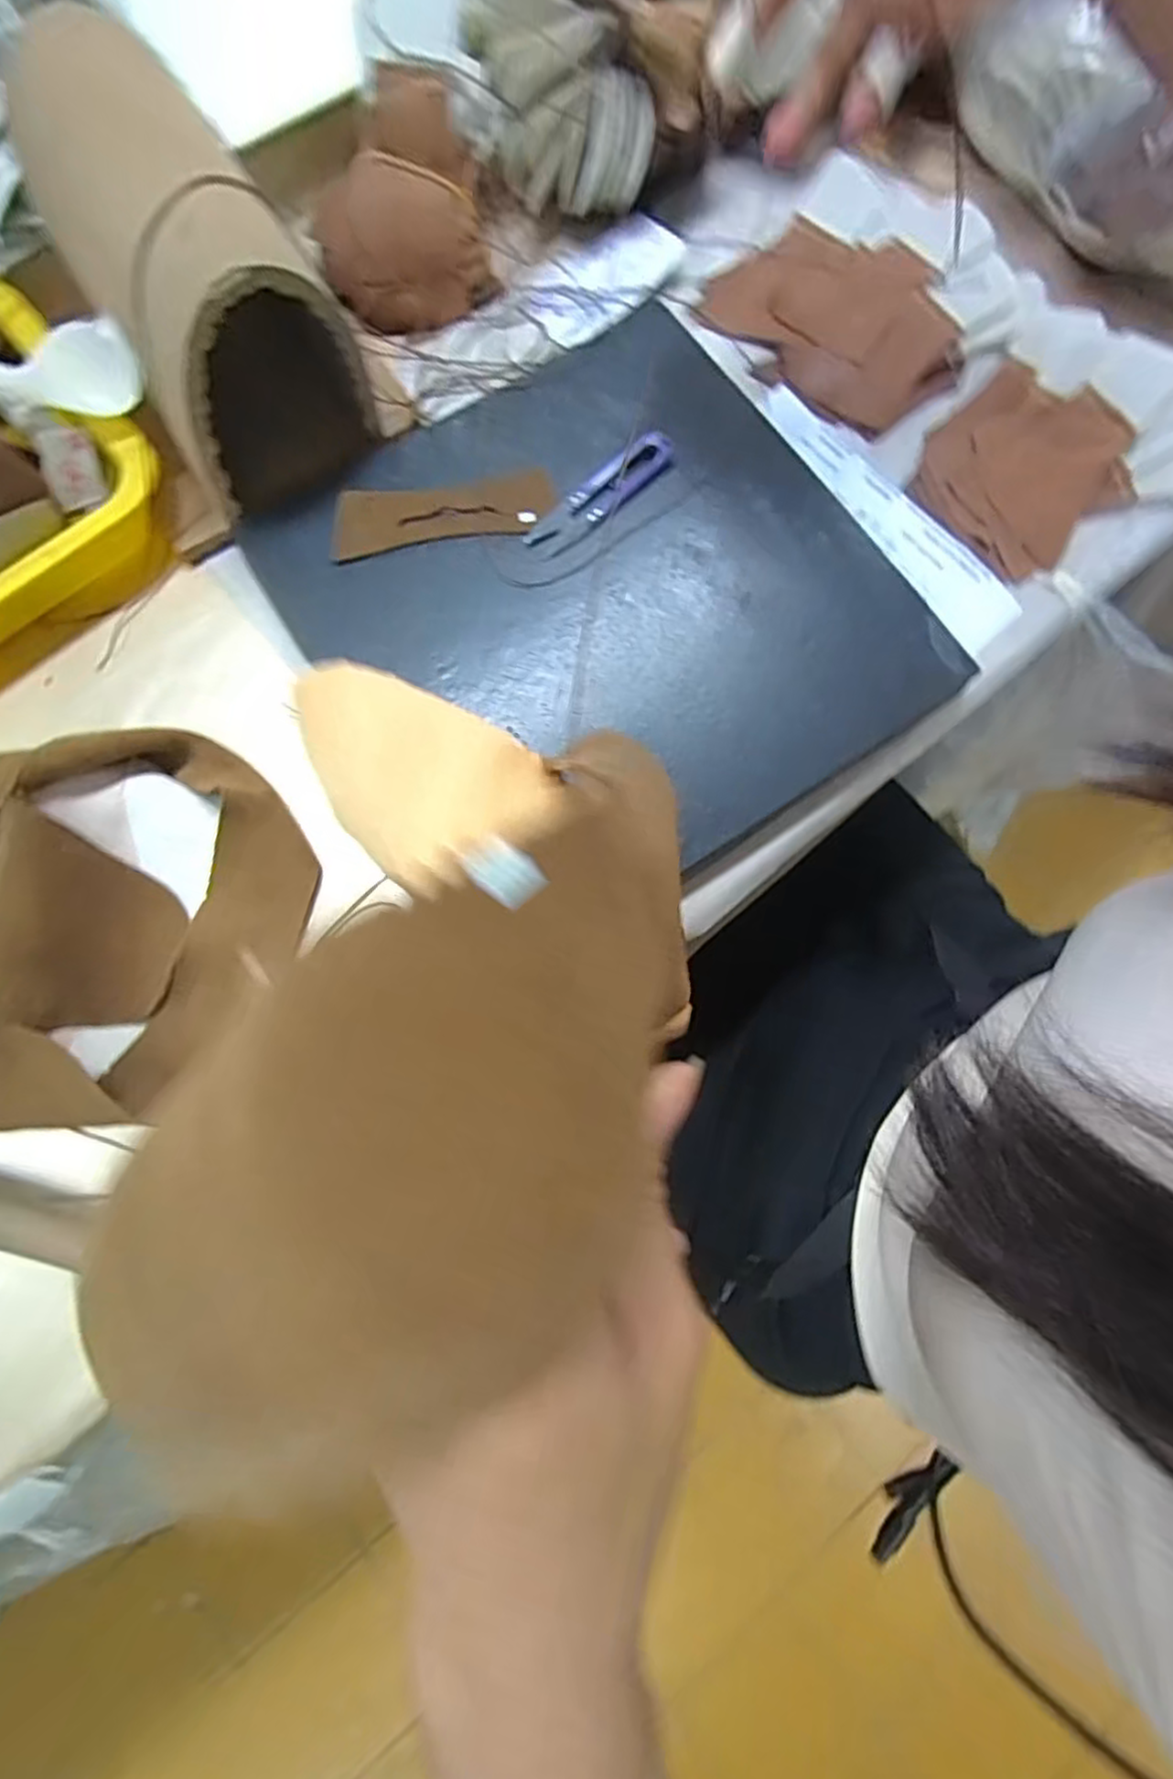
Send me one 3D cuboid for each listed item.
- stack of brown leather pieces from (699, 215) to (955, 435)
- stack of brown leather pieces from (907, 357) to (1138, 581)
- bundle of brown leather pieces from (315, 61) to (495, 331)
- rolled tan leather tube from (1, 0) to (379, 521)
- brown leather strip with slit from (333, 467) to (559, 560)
[{"bbox_3d":[0.162,-0.363,0.450,0.119,0.017,0.146,-38,83,-8],"label":"stack of brown leather pieces"},{"bbox_3d":[0.265,-0.257,0.427,0.108,0.025,0.109,-43,83,-9],"label":"stack of brown leather pieces"},{"bbox_3d":[-0.113,-0.408,0.422,0.099,0.069,0.090,-5,79,-3],"label":"bundle of brown leather pieces"},{"bbox_3d":[-0.201,-0.324,0.371,0.109,0.113,0.175,-30,82,-7],"label":"rolled tan leather tube"},{"bbox_3d":[-0.081,-0.218,0.405,0.126,0.004,0.038,-9,79,-4],"label":"brown leather strip with slit"}]

